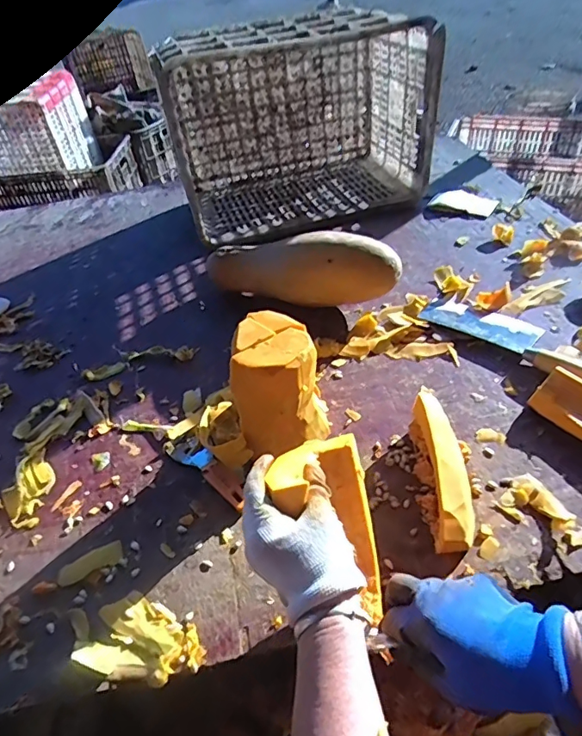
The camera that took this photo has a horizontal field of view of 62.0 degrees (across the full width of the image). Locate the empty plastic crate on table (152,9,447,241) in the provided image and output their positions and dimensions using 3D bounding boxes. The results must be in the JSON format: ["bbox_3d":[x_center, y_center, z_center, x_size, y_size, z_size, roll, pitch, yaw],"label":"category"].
[{"bbox_3d":[0.007,-0.549,1.091,0.518,0.354,0.336,-14,43,-6],"label":"empty plastic crate on table"}]

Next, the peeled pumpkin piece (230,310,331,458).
[{"bbox_3d":[-0.008,0.023,0.613,0.100,0.170,0.129,1,44,10],"label":"peeled pumpkin piece"}]

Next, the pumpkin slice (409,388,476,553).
[{"bbox_3d":[0.179,0.114,0.562,0.059,0.063,0.182,-1,43,7],"label":"pumpkin slice"}]

